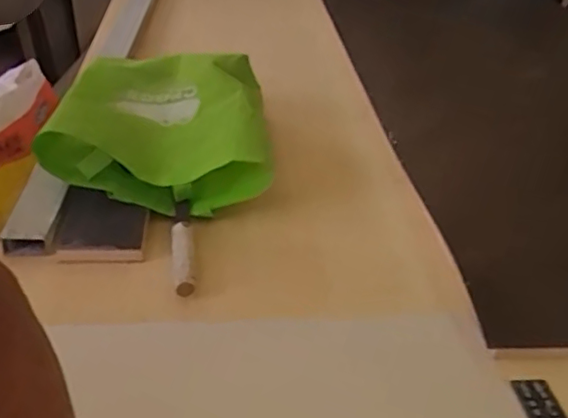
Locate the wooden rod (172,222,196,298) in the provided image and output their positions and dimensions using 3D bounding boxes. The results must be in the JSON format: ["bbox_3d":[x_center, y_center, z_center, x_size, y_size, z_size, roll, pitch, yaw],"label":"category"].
[{"bbox_3d":[-0.116,0.055,0.695,0.020,0.021,0.116,-3,36,-12],"label":"wooden rod"}]

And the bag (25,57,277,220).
[{"bbox_3d":[-0.175,-0.124,0.881,0.279,0.086,0.344,1,35,-6],"label":"bag"}]

